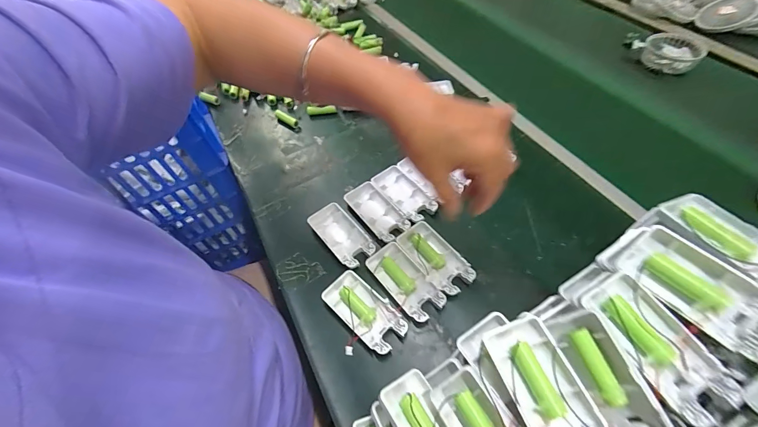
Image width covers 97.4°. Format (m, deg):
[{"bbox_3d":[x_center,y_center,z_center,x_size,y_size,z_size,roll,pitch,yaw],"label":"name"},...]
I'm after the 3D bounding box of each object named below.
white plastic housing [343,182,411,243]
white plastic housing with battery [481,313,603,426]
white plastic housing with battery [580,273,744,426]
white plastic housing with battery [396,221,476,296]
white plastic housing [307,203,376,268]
[{"bbox_3d":[-0.003,0.000,0.429,0.045,0.016,0.092,-32,59,-18],"label":"white plastic housing"},{"bbox_3d":[0.110,0.120,0.224,0.043,0.018,0.094,-17,56,-9],"label":"white plastic housing with battery"},{"bbox_3d":[0.187,0.089,0.227,0.043,0.019,0.092,-24,57,-13],"label":"white plastic housing with battery"},{"bbox_3d":[0.062,0.051,0.386,0.046,0.013,0.094,-34,60,-19],"label":"white plastic housing with battery"},{"bbox_3d":[-0.046,0.028,0.415,0.045,0.018,0.095,-36,61,-20],"label":"white plastic housing"}]

